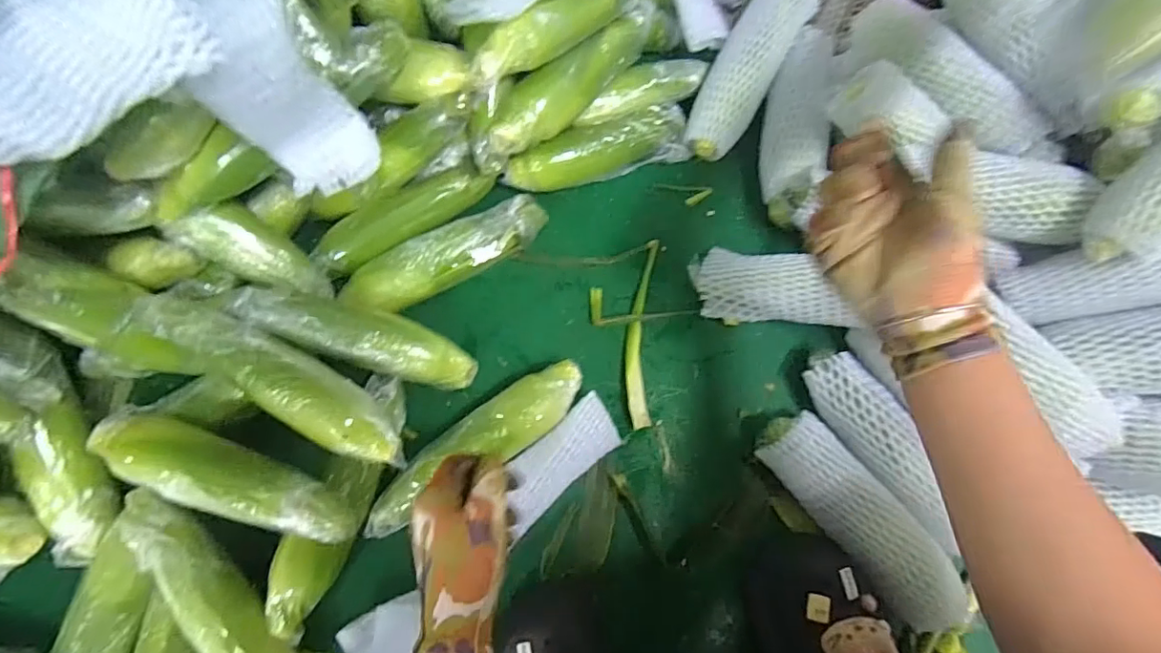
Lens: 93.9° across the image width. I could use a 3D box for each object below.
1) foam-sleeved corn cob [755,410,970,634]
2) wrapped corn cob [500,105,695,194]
[{"bbox_3d":[0.260,0.176,0.512,0.068,0.069,0.211,-37,79,-11],"label":"foam-sleeved corn cob"},{"bbox_3d":[0.022,-0.197,0.614,0.220,0.042,0.058,-19,76,-7],"label":"wrapped corn cob"}]

